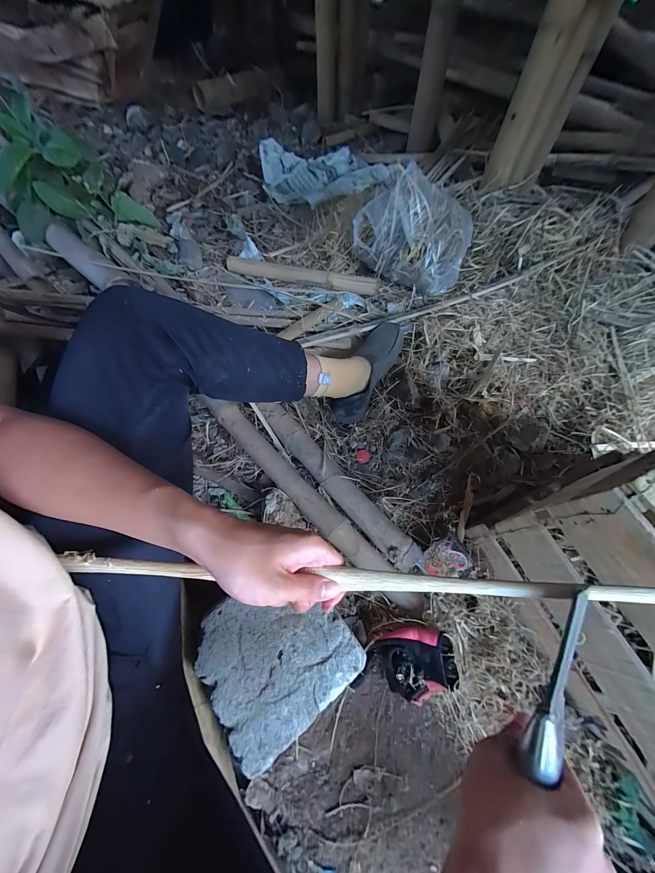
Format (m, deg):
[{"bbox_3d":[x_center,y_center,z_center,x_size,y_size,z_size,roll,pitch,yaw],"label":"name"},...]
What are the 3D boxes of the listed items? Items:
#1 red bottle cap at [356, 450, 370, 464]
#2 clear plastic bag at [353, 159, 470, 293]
[{"bbox_3d":[0.082,0.046,0.670,0.034,0.006,0.029,-37,84,-22],"label":"red bottle cap"},{"bbox_3d":[0.215,-0.524,0.750,0.297,0.185,0.145,19,63,7],"label":"clear plastic bag"}]

